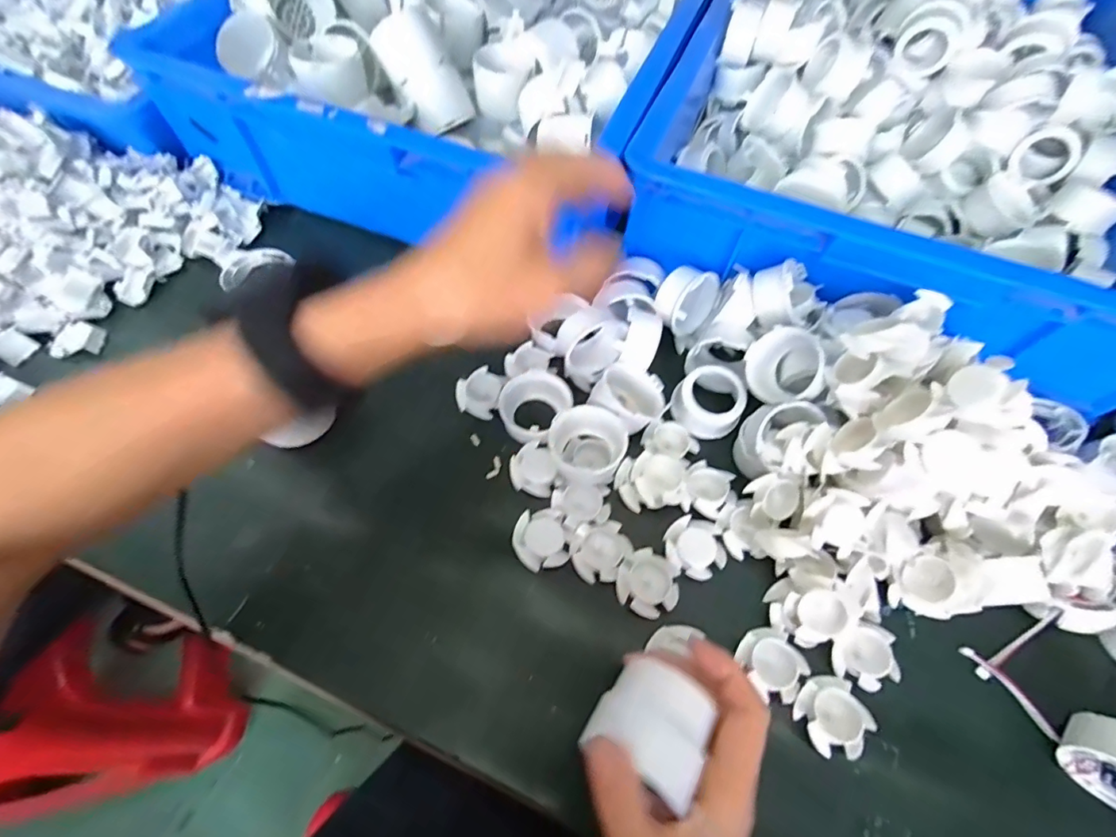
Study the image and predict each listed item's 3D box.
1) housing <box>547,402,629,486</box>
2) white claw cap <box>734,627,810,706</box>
[{"bbox_3d":[0.019,0.021,0.357,0.054,0.030,0.056,1,63,-2],"label":"housing"},{"bbox_3d":[0.131,0.152,0.307,0.034,0.016,0.040,-20,65,-13],"label":"white claw cap"}]

